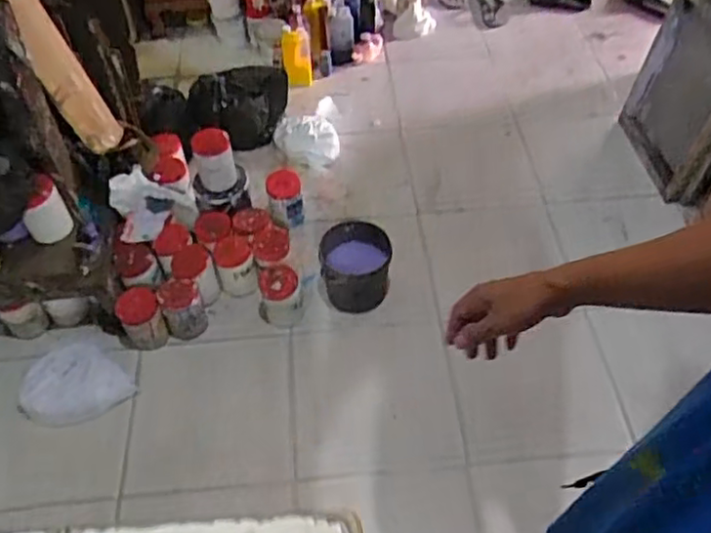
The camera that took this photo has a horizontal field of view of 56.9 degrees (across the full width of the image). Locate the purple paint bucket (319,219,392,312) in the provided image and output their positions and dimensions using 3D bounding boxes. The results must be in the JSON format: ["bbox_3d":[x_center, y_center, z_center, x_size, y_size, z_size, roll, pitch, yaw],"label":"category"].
[{"bbox_3d":[0.002,0.013,1.813,0.199,0.238,0.153,-8,50,-6],"label":"purple paint bucket"}]

